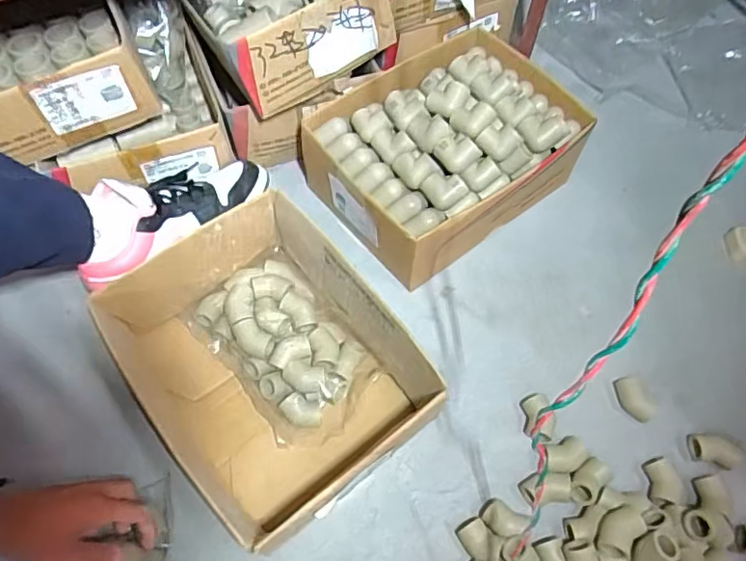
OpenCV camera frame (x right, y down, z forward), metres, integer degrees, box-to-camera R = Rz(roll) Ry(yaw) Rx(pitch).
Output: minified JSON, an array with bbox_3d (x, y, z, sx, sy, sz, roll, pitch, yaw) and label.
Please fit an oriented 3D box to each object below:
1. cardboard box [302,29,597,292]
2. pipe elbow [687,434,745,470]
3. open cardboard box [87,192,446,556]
[{"bbox_3d":[0.093,-0.170,0.716,0.303,0.137,0.221,-33,66,-17],"label":"cardboard box"},{"bbox_3d":[0.357,0.178,0.590,0.047,0.021,0.030,22,63,12],"label":"pipe elbow"},{"bbox_3d":[-0.106,0.091,0.589,0.235,0.125,0.292,-34,66,-17],"label":"open cardboard box"}]

